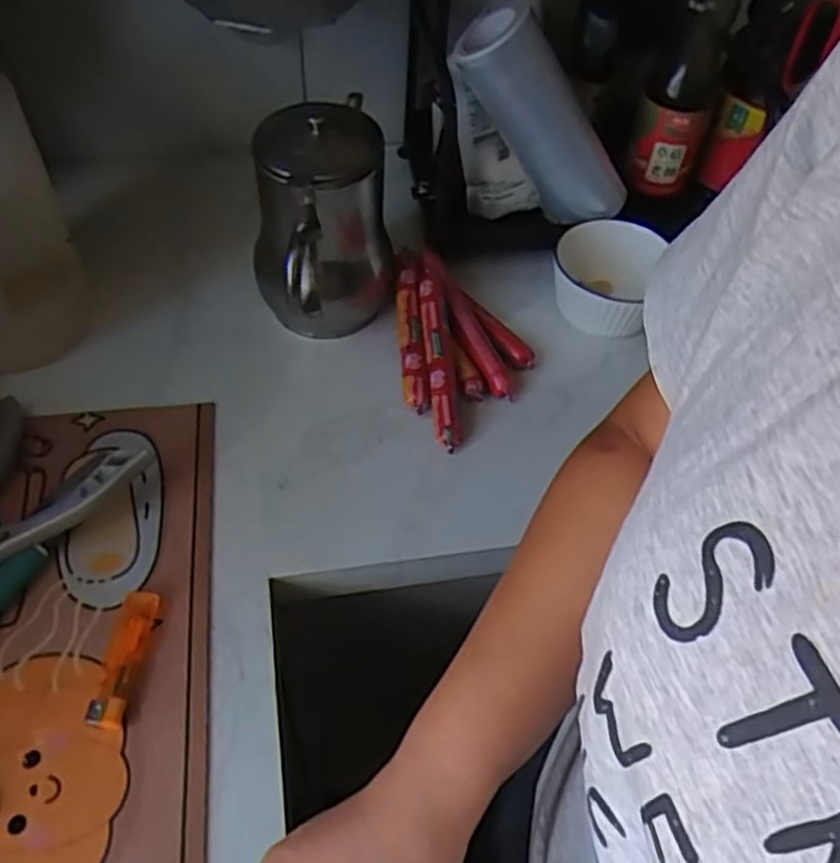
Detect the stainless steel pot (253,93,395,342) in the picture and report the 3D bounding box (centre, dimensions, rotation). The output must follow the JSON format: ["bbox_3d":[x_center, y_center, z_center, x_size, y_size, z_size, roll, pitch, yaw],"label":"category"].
[{"bbox_3d":[-0.079,-0.162,0.619,0.109,0.187,0.102,3,53,-3],"label":"stainless steel pot"}]

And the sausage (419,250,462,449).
[{"bbox_3d":[0.014,-0.076,0.625,0.021,0.019,0.194,-3,68,-7],"label":"sausage"}]

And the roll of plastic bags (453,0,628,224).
[{"bbox_3d":[0.111,-0.275,0.671,0.074,0.207,0.077,-21,47,27],"label":"roll of plastic bags"}]

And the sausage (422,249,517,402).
[{"bbox_3d":[0.038,-0.096,0.647,0.027,0.021,0.158,-22,75,-20],"label":"sausage"}]

